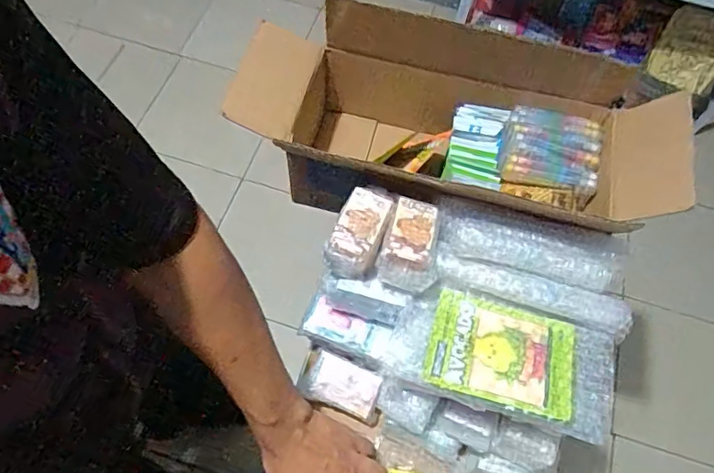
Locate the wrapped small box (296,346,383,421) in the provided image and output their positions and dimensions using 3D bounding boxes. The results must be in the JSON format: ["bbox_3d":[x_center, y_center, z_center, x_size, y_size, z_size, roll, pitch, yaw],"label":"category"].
[{"bbox_3d":[-0.022,0.179,0.642,0.098,0.033,0.057,19,64,6],"label":"wrapped small box"}]

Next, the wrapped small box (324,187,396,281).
[{"bbox_3d":[0.004,-0.005,0.597,0.053,0.046,0.100,18,64,5],"label":"wrapped small box"}]

